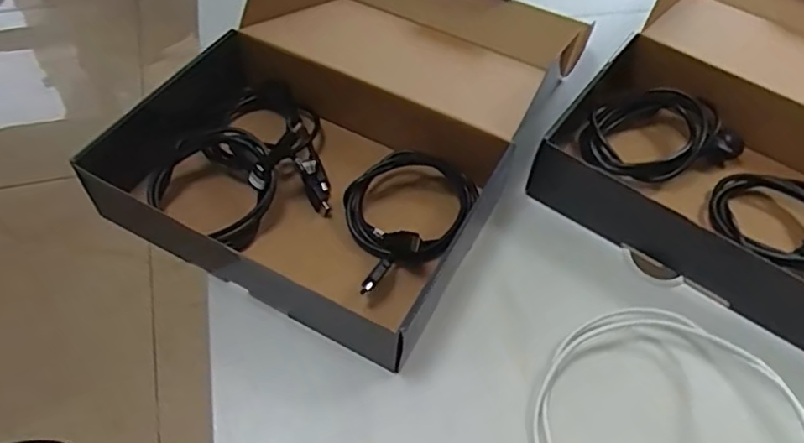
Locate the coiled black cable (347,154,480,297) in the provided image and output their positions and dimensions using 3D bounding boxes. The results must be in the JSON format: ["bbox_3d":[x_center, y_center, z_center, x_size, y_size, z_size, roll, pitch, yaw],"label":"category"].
[{"bbox_3d":[-0.001,-0.002,0.590,0.107,0.048,0.170,32,58,19],"label":"coiled black cable"}]

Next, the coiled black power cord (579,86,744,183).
[{"bbox_3d":[0.279,-0.099,0.672,0.162,0.062,0.117,-20,57,-17],"label":"coiled black power cord"}]

